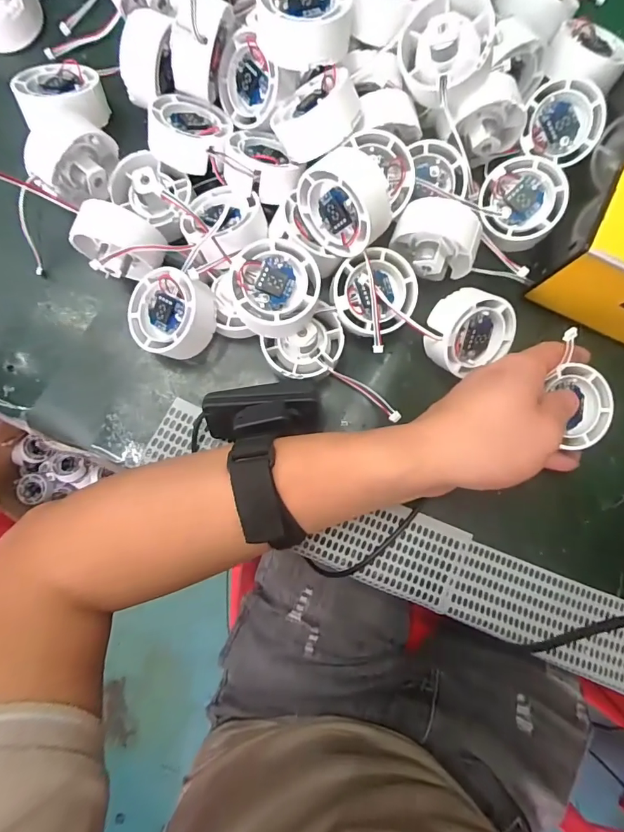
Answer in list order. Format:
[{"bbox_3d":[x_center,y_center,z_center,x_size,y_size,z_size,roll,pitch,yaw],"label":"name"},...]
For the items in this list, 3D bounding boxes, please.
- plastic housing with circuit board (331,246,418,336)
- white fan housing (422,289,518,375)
[{"bbox_3d":[0.042,-0.079,0.291,0.053,0.028,0.051,0,85,-2],"label":"plastic housing with circuit board"},{"bbox_3d":[0.105,-0.054,0.292,0.056,0.020,0.053,-10,121,-17],"label":"white fan housing"}]

